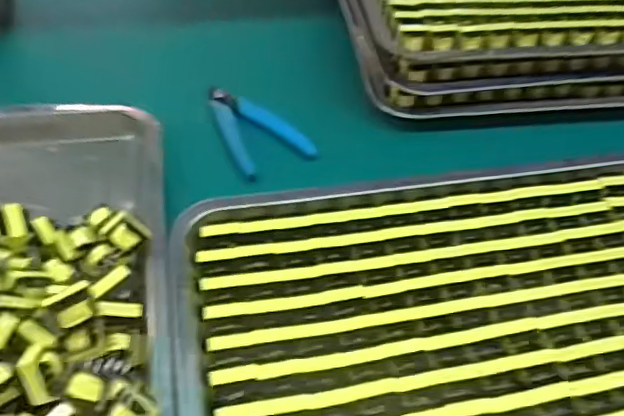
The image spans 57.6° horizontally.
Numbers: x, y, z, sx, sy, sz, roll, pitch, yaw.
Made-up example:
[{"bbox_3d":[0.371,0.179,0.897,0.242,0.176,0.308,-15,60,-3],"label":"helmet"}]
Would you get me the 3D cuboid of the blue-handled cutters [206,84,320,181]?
[{"bbox_3d":[-0.048,-0.068,0.467,0.059,0.008,0.105,-20,55,-20],"label":"blue-handled cutters"}]

